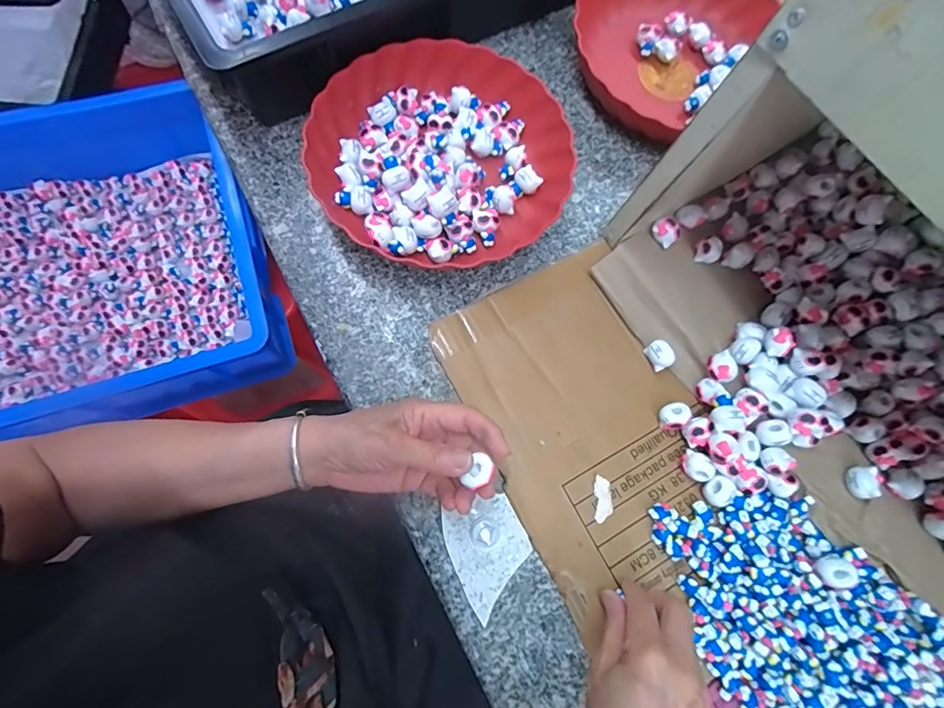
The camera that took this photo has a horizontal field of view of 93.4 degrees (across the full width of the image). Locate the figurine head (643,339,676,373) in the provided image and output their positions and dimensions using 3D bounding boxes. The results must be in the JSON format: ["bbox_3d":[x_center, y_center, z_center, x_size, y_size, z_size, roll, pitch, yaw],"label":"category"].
[{"bbox_3d":[0.170,0.001,0.402,0.020,0.015,0.026,-26,78,-8],"label":"figurine head"}]

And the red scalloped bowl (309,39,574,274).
[{"bbox_3d":[-0.028,-0.194,0.433,0.235,0.047,0.222,0,75,-2],"label":"red scalloped bowl"}]

